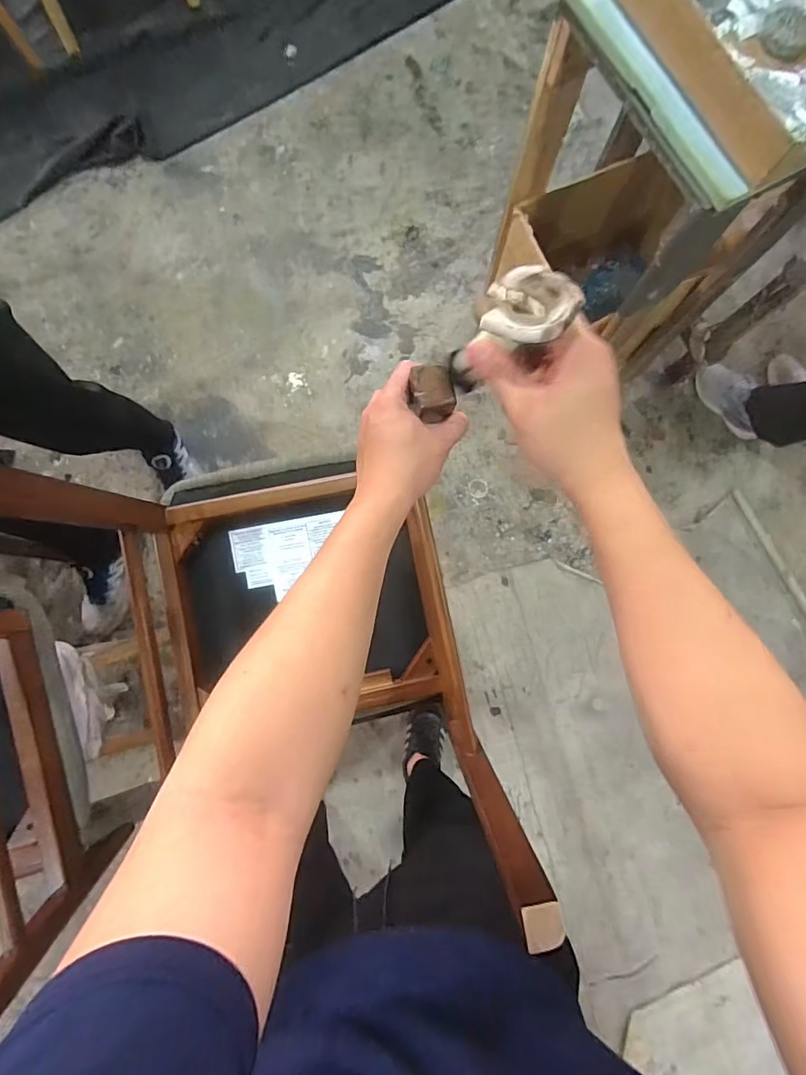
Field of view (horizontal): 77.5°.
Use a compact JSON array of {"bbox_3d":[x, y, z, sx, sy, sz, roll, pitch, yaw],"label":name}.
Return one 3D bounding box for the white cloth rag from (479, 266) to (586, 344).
[{"bbox_3d":[0.085,-0.153,0.326,0.055,0.021,0.057,24,86,2],"label":"white cloth rag"}]

